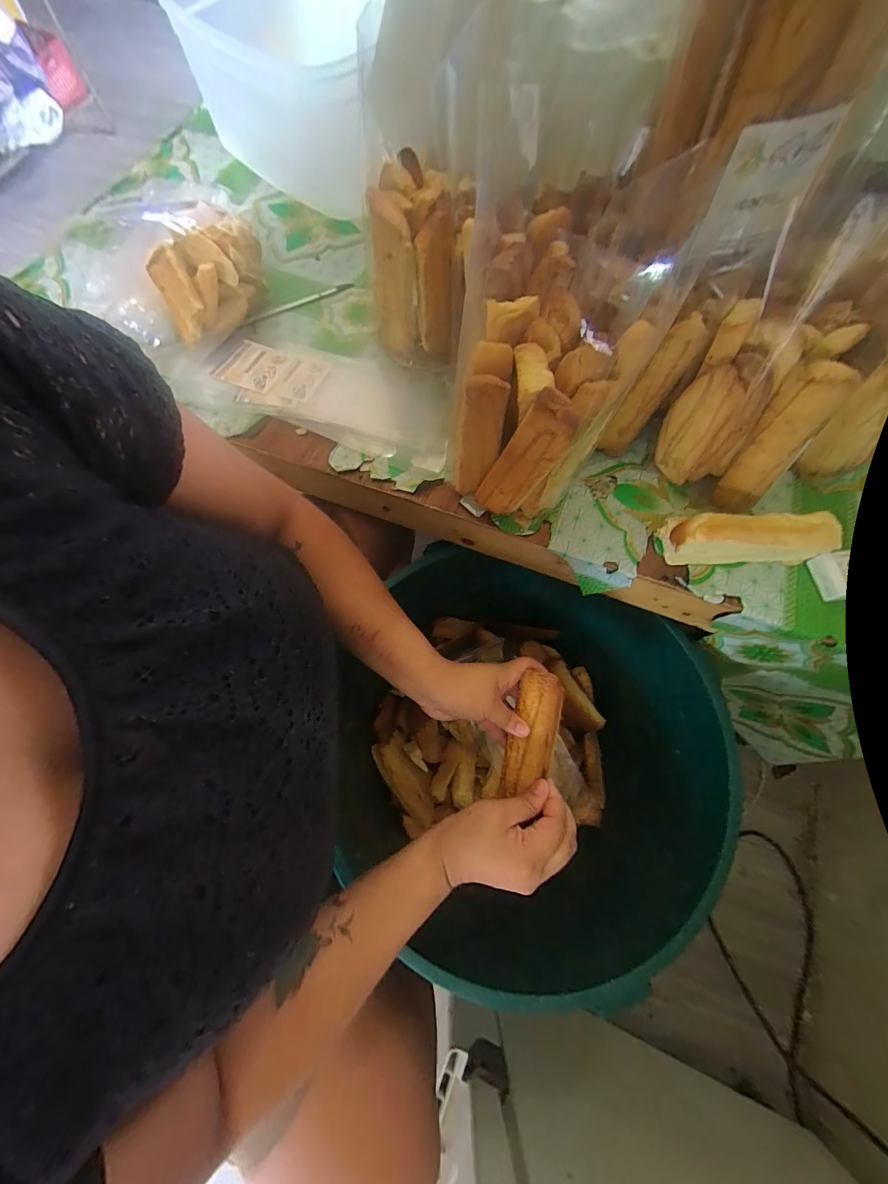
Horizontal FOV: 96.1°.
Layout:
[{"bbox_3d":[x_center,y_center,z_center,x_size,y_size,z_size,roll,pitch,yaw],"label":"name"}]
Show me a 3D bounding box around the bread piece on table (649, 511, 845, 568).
[{"bbox_3d":[0.287,-0.052,0.379,0.154,0.041,0.038,-1,69,-2],"label":"bread piece on table"}]

